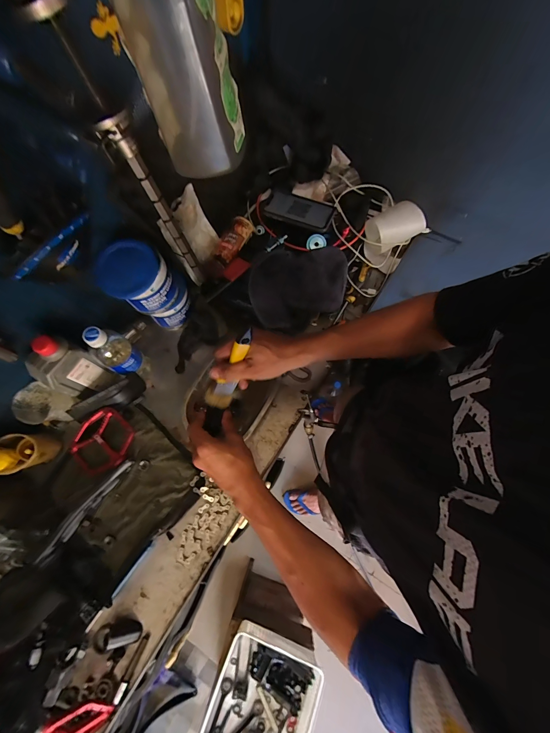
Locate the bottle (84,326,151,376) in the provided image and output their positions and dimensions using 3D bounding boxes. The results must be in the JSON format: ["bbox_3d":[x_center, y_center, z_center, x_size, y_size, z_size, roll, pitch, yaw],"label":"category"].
[{"bbox_3d":[-0.298,-0.028,0.550,0.070,0.165,0.059,35,76,10],"label":"bottle"}]

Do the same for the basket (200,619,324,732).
[{"bbox_3d":[-0.032,0.900,0.758,0.265,0.085,0.328,19,73,6],"label":"basket"}]

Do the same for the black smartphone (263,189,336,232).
[{"bbox_3d":[0.054,-0.339,0.634,0.141,0.015,0.079,19,73,6],"label":"black smartphone"}]

